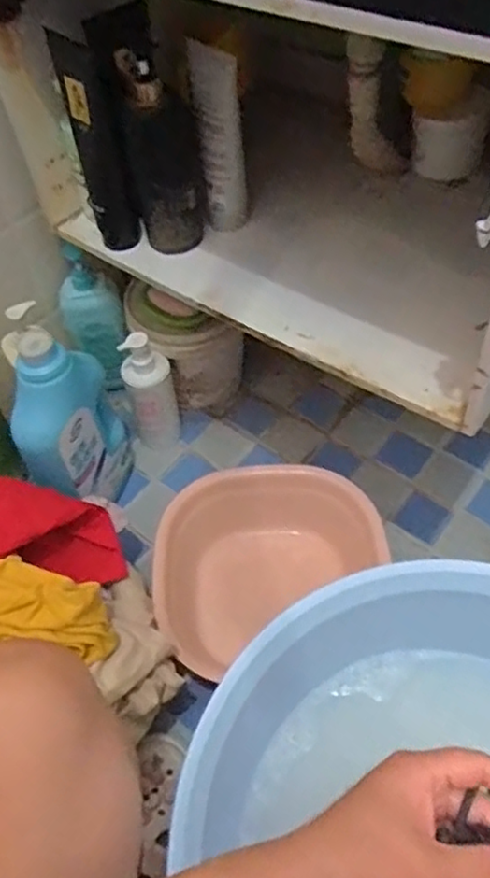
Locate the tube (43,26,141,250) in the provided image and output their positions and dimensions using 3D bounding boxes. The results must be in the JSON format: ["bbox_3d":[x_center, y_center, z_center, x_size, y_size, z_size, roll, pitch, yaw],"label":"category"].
[{"bbox_3d":[-0.158,-0.304,0.711,0.045,0.188,0.049,-19,52,-9],"label":"tube"}]

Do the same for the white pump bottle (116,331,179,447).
[{"bbox_3d":[-0.130,-0.053,0.924,0.063,0.207,0.055,-16,51,-7],"label":"white pump bottle"}]

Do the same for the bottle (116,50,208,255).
[{"bbox_3d":[-0.090,-0.309,0.705,0.076,0.187,0.076,-15,51,-6],"label":"bottle"}]

